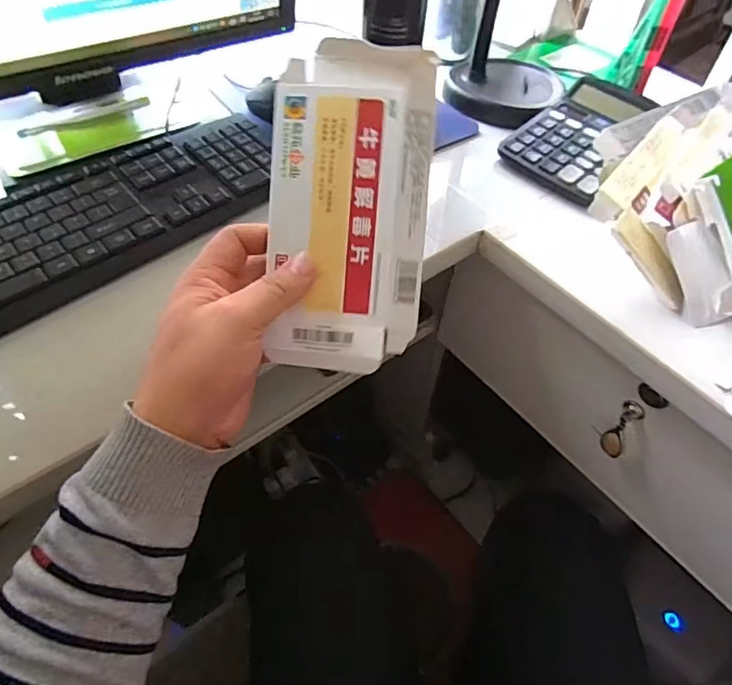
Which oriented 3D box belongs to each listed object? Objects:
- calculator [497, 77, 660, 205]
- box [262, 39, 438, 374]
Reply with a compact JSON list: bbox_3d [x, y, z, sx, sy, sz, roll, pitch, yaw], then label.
[{"bbox_3d":[0.219,-0.208,0.508,0.146,0.040,0.111,-37,63,-26],"label":"calculator"},{"bbox_3d":[-0.010,-0.077,0.300,0.091,0.013,0.184,3,97,-1],"label":"box"}]

